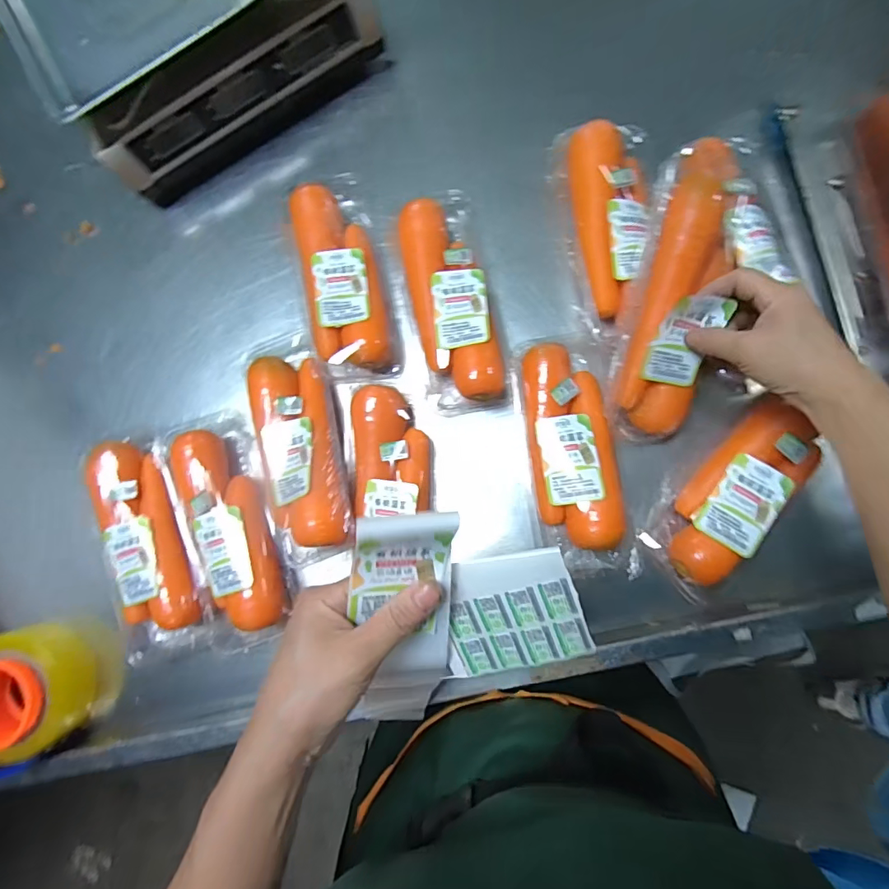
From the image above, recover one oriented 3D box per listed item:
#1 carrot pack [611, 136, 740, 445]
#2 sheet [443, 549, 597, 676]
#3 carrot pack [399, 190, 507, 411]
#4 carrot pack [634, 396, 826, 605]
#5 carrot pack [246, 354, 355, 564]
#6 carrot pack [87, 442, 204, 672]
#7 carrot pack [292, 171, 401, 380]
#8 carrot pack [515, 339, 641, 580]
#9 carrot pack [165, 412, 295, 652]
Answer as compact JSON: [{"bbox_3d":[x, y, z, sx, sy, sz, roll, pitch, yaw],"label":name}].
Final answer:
[{"bbox_3d":[0.193,-0.114,0.406,0.074,0.040,0.228,6,109,5],"label":"carrot pack"},{"bbox_3d":[0.037,0.102,0.290,0.087,0.004,0.076,-17,105,15],"label":"sheet"},{"bbox_3d":[0.005,-0.148,0.483,0.083,0.046,0.231,-11,82,5],"label":"carrot pack"},{"bbox_3d":[0.260,0.050,0.440,0.078,0.063,0.179,38,88,9],"label":"carrot pack"},{"bbox_3d":[-0.144,0.000,0.470,0.086,0.043,0.216,-13,82,4],"label":"carrot pack"},{"bbox_3d":[-0.300,0.099,0.491,0.089,0.046,0.211,-15,82,4],"label":"carrot pack"},{"bbox_3d":[-0.106,-0.177,0.506,0.088,0.061,0.229,-16,82,4],"label":"carrot pack"},{"bbox_3d":[0.121,0.008,0.457,0.080,0.050,0.221,-9,82,5],"label":"carrot pack"},{"bbox_3d":[-0.214,0.080,0.482,0.087,0.049,0.230,-19,81,4],"label":"carrot pack"}]

